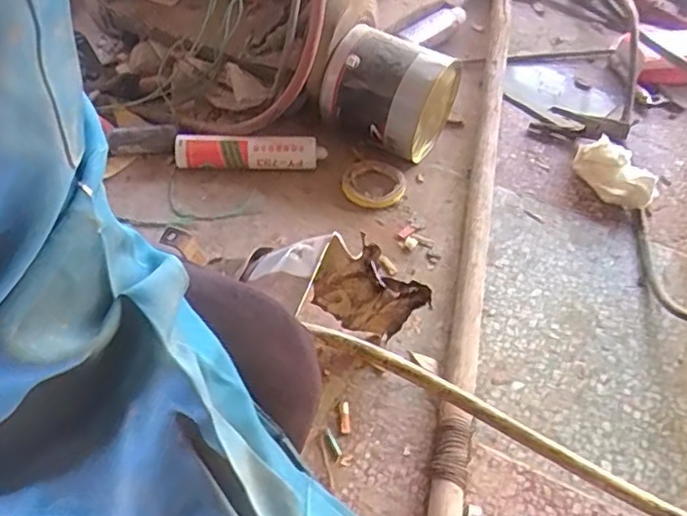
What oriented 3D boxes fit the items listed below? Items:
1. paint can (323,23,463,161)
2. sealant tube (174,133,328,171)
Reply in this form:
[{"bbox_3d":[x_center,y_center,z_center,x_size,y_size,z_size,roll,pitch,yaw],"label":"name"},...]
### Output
[{"bbox_3d":[0.069,-0.254,0.961,0.173,0.137,0.142,23,53,13],"label":"paint can"},{"bbox_3d":[-0.137,-0.154,0.922,0.219,0.044,0.040,0,52,-5],"label":"sealant tube"}]

